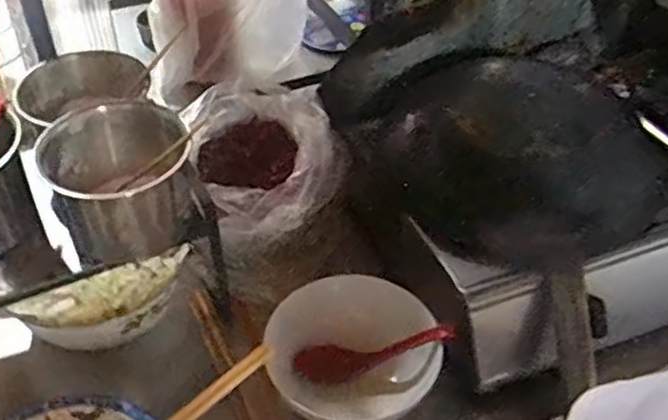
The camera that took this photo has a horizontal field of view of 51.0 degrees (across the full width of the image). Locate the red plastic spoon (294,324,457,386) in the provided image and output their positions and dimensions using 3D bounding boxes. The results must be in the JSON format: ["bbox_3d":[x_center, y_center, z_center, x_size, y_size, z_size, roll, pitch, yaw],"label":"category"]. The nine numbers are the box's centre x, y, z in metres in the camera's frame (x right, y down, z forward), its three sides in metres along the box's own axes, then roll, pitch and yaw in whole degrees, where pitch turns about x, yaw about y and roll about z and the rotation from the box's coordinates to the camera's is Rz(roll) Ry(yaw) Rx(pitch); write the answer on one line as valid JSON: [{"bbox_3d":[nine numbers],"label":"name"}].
[{"bbox_3d":[0.041,0.143,0.705,0.169,0.026,0.037,-19,40,21],"label":"red plastic spoon"}]

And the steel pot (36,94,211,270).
[{"bbox_3d":[-0.198,-0.027,0.661,0.129,0.101,0.112,-23,49,-22],"label":"steel pot"}]

